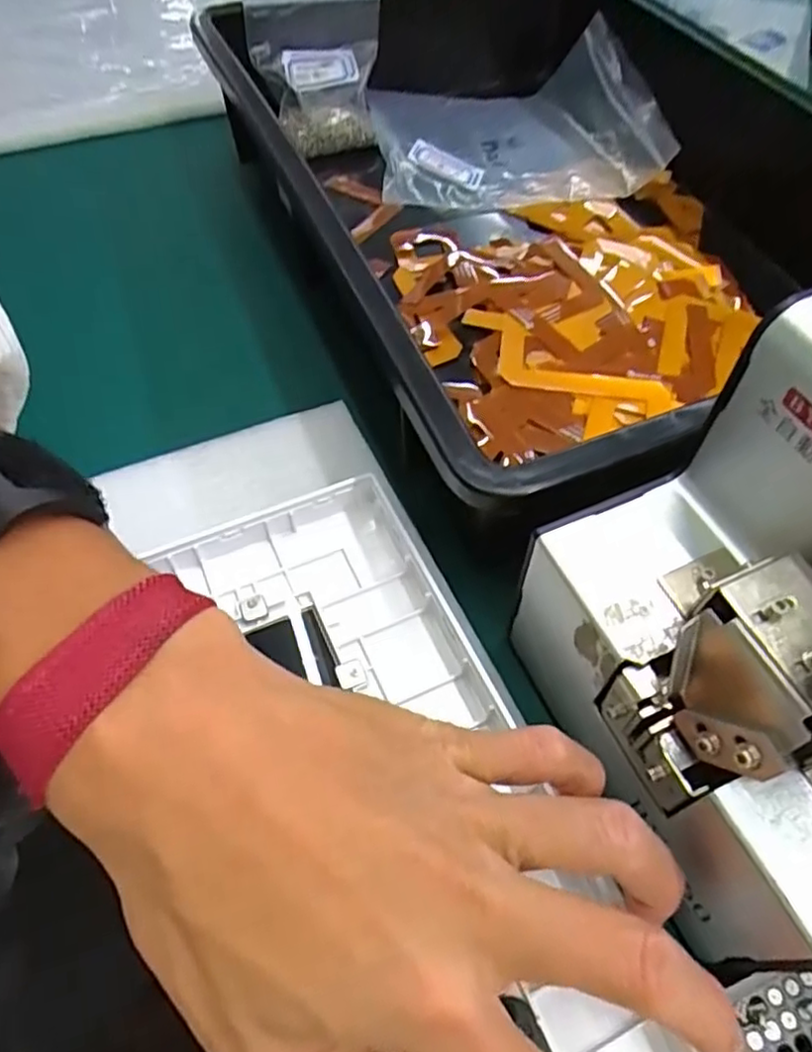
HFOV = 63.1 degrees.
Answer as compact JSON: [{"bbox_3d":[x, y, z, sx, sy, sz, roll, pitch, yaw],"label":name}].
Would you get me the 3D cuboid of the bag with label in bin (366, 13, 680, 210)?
[{"bbox_3d":[0.067,-0.281,0.452,0.183,0.043,0.163,-13,57,-9],"label":"bag with label in bin"}]

